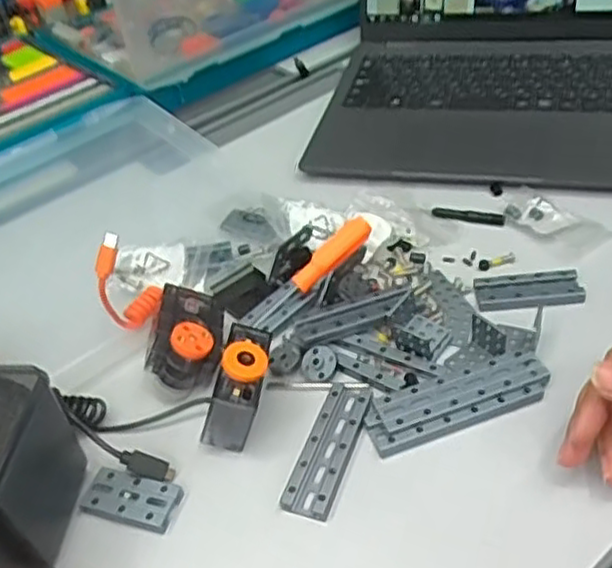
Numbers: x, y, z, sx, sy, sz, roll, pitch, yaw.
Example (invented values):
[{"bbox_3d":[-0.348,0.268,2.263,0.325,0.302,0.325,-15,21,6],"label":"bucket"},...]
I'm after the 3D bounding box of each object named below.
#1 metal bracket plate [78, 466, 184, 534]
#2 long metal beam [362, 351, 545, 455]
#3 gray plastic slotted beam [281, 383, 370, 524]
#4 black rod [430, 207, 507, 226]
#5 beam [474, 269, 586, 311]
[{"bbox_3d":[-0.090,0.110,0.364,0.050,0.008,0.025,5,42,17],"label":"metal bracket plate"},{"bbox_3d":[0.081,0.062,0.384,0.100,0.011,0.037,-18,41,-10],"label":"long metal beam"},{"bbox_3d":[0.012,0.084,0.374,0.025,0.009,0.082,8,43,20],"label":"gray plastic slotted beam"},{"bbox_3d":[0.116,-0.049,0.507,0.051,0.005,0.010,12,47,19],"label":"black rod"},{"bbox_3d":[0.139,0.003,0.443,0.062,0.008,0.026,-4,40,6],"label":"beam"}]

